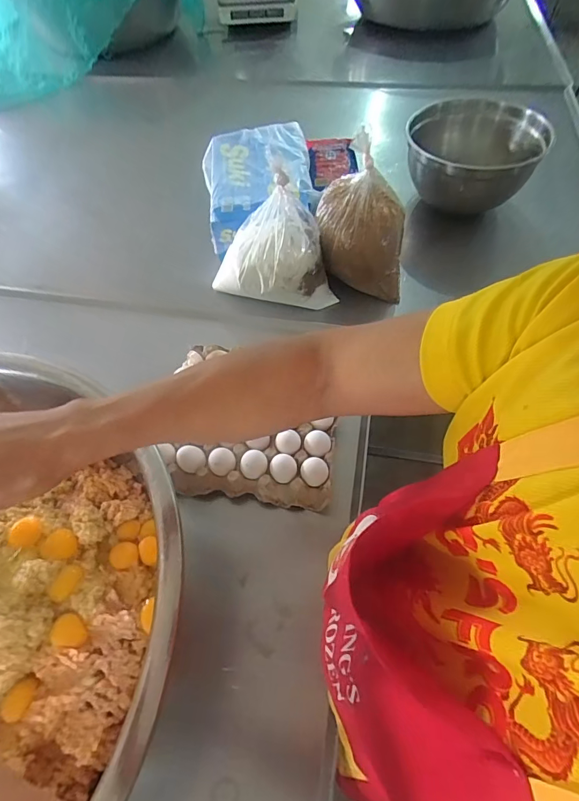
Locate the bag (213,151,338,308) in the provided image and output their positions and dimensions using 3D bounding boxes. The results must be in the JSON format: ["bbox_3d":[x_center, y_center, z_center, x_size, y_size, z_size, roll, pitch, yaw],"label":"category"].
[{"bbox_3d":[-0.037,-0.306,0.826,0.257,0.204,0.133,0,58,2],"label":"bag"}]

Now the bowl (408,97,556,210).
[{"bbox_3d":[0.451,-0.600,1.017,0.323,0.166,0.322,18,60,13],"label":"bowl"}]

